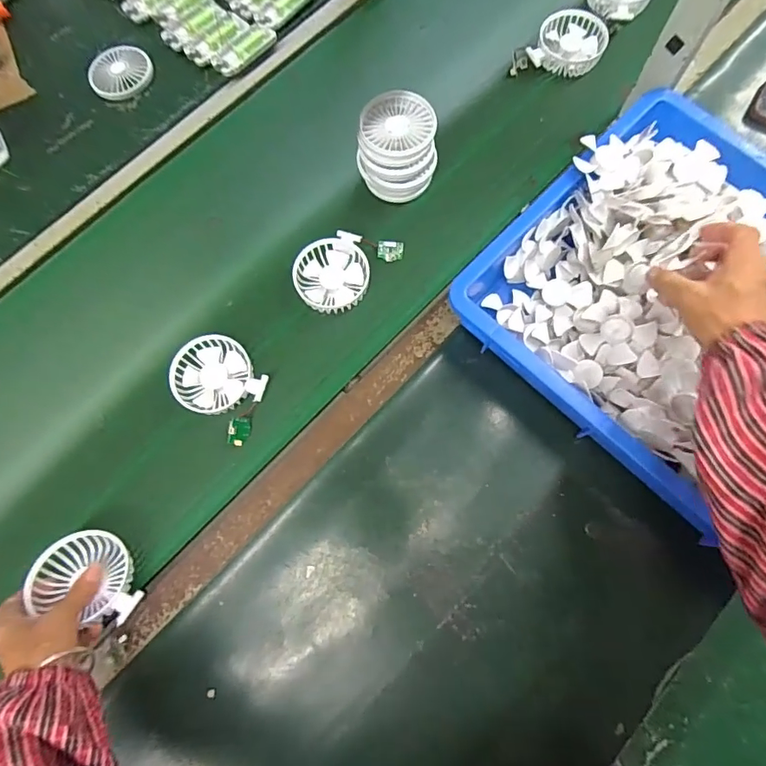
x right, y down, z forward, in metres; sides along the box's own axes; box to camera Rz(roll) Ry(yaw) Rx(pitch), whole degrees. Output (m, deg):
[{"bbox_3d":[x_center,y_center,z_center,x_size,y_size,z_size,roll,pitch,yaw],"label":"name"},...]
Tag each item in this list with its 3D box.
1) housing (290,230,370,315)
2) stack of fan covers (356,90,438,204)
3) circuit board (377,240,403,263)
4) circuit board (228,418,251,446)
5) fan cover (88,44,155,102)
[{"bbox_3d":[-0.060,-0.130,0.593,0.088,0.028,0.089,-19,77,-3],"label":"housing"},{"bbox_3d":[0.017,-0.283,0.592,0.089,0.085,0.093,0,73,2],"label":"stack of fan covers"},{"bbox_3d":[0.009,-0.164,0.608,0.032,0.006,0.025,1,99,-7],"label":"circuit board"},{"bbox_3d":[-0.161,0.055,0.550,0.024,0.004,0.032,0,94,-30],"label":"circuit board"},{"bbox_3d":[-0.354,-0.419,0.657,0.082,0.011,0.082,-24,78,-4],"label":"fan cover"}]

